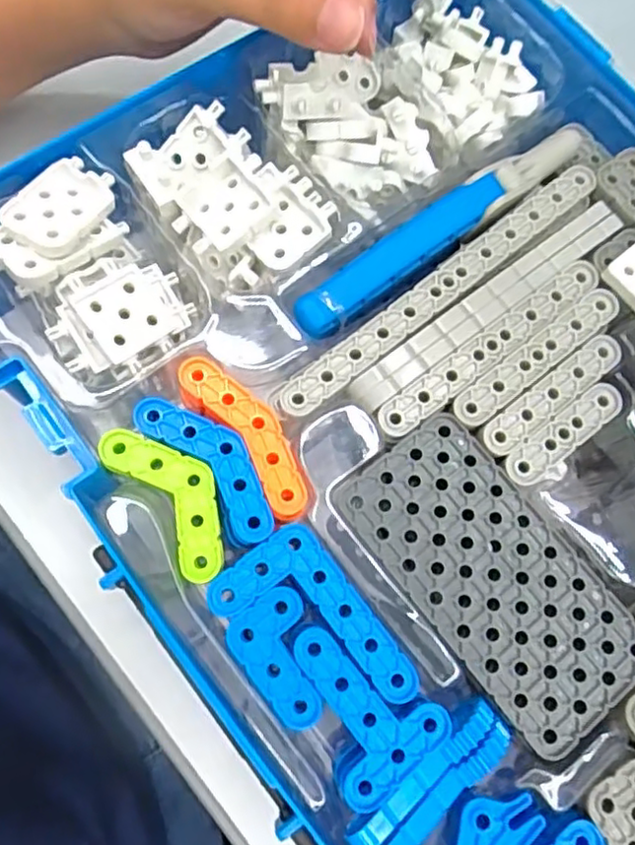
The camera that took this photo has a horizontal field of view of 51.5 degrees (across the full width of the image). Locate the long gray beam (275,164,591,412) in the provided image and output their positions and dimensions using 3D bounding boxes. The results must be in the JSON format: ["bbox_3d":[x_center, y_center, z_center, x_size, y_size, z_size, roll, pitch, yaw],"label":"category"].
[{"bbox_3d":[0.045,-0.048,0.229,0.141,0.004,0.014,-38,79,-12],"label":"long gray beam"}]

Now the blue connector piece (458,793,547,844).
[{"bbox_3d":[0.049,0.117,0.185,0.030,0.004,0.019,-43,80,-13],"label":"blue connector piece"}]

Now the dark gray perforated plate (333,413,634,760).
[{"bbox_3d":[0.055,0.047,0.204,0.049,0.004,0.099,-38,79,-12],"label":"dark gray perforated plate"}]

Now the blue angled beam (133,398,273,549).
[{"bbox_3d":[-0.033,0.013,0.207,0.022,0.004,0.056,-39,79,-12],"label":"blue angled beam"}]

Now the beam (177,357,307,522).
[{"bbox_3d":[-0.022,0.003,0.213,0.019,0.004,0.061,-36,78,-11],"label":"beam"}]

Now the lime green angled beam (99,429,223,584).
[{"bbox_3d":[-0.044,0.022,0.204,0.024,0.004,0.054,-36,78,-11],"label":"lime green angled beam"}]

